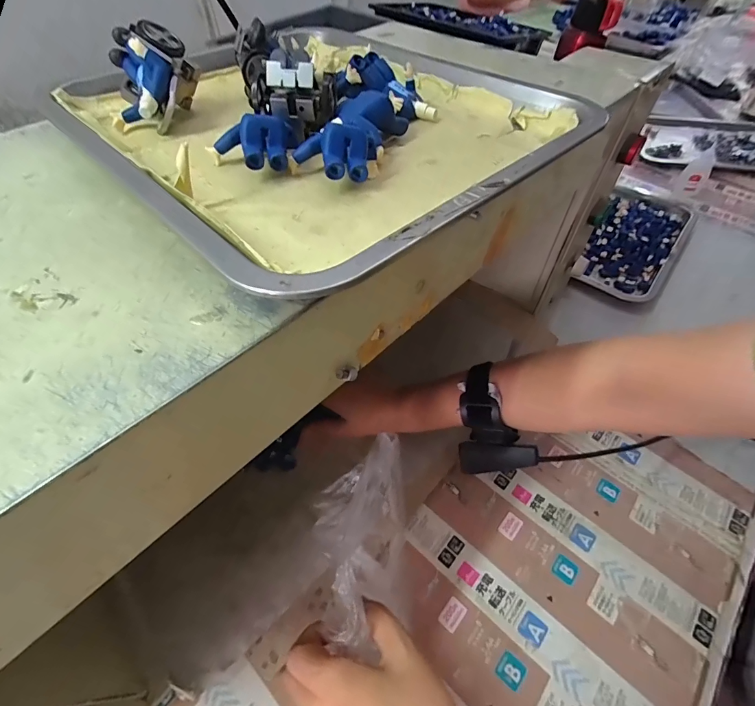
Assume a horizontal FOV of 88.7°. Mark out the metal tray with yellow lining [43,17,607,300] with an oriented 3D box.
[{"bbox_3d":[-0.044,-0.163,0.252,0.253,0.034,0.302,-36,63,-26],"label":"metal tray with yellow lining"}]

